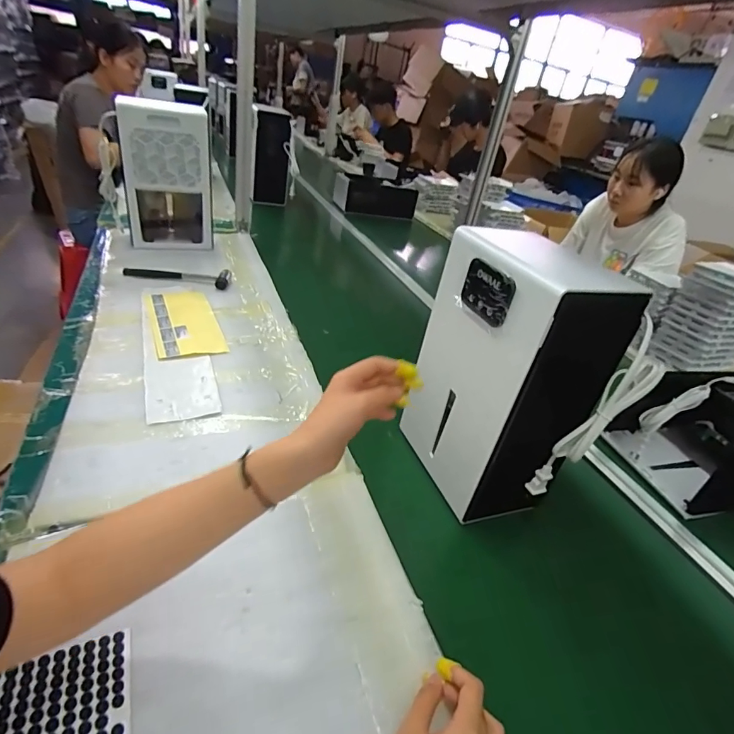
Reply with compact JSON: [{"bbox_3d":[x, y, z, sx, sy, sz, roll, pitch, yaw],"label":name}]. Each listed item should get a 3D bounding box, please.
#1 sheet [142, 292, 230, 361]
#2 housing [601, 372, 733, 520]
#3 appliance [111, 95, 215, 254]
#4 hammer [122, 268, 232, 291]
[{"bbox_3d":[-0.378,-0.095,0.908,0.127,0.009,0.269,-10,37,-25],"label":"sheet"},{"bbox_3d":[0.638,0.125,0.779,0.379,0.126,0.213,1,33,-17],"label":"housing"},{"bbox_3d":[-0.553,-0.547,1.252,0.210,0.346,0.288,0,34,-18],"label":"appliance"},{"bbox_3d":[-0.461,-0.222,1.084,0.249,0.041,0.062,8,32,-6],"label":"hammer"}]

